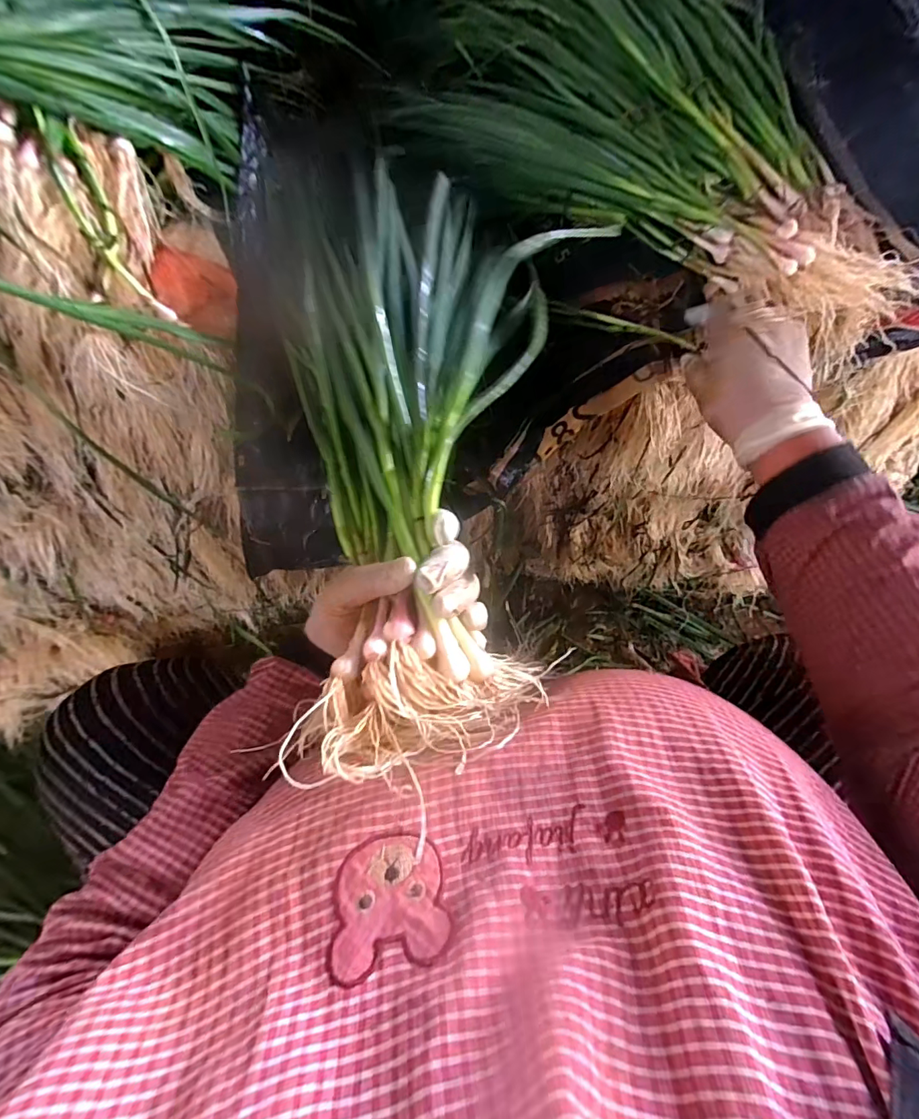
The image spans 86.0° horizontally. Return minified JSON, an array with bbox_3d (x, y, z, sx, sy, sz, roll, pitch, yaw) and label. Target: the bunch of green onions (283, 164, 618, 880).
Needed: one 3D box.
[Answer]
[{"bbox_3d":[-0.033,-0.097,0.356,0.207,0.074,0.460,-4,68,-2],"label":"bunch of green onions"}]

